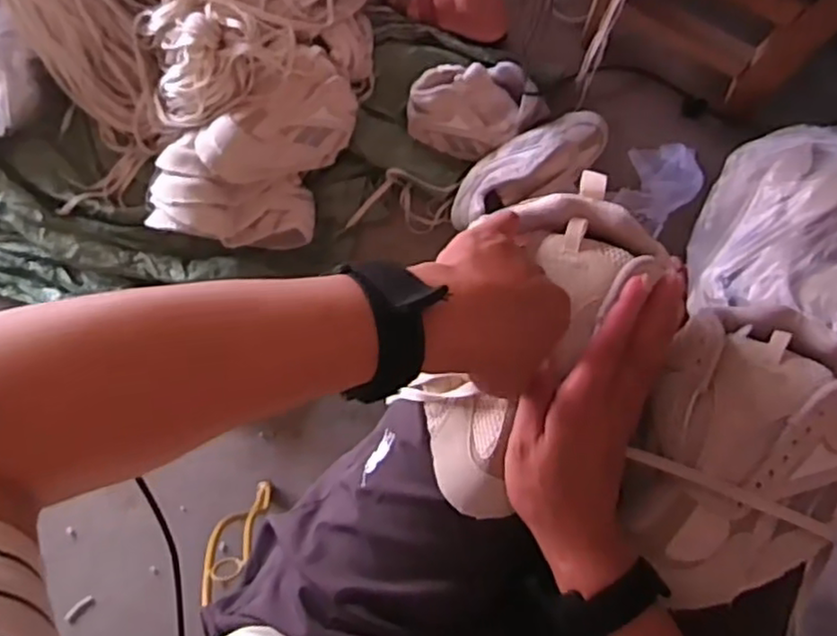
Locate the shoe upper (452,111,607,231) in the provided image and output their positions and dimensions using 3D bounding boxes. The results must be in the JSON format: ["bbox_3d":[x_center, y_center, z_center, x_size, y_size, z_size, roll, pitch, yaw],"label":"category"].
[{"bbox_3d":[0.168,-0.218,1.013,0.258,0.095,0.112,-34,82,-7],"label":"shoe upper"}]

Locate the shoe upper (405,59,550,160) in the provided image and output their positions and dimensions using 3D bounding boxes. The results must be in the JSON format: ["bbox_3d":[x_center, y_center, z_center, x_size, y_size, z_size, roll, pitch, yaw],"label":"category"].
[{"bbox_3d":[0.091,-0.310,1.032,0.211,0.067,0.123,-1,80,-1],"label":"shoe upper"}]

